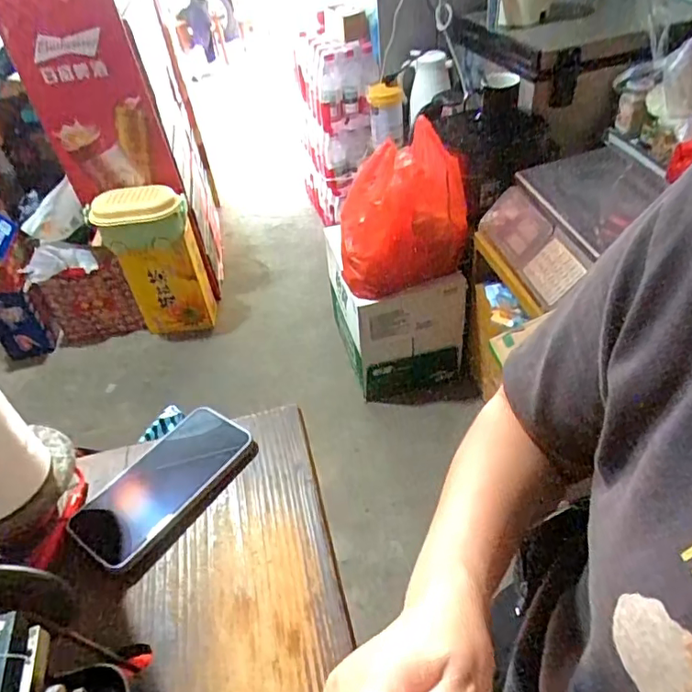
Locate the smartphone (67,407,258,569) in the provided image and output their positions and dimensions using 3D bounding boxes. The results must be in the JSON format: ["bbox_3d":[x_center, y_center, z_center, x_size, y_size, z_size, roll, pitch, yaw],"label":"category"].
[{"bbox_3d":[-0.151,0.115,0.469,0.078,0.015,0.148,28,53,32],"label":"smartphone"}]

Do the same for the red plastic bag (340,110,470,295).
[{"bbox_3d":[0.114,-0.303,1.262,0.295,0.293,0.158,-21,45,-14],"label":"red plastic bag"}]

